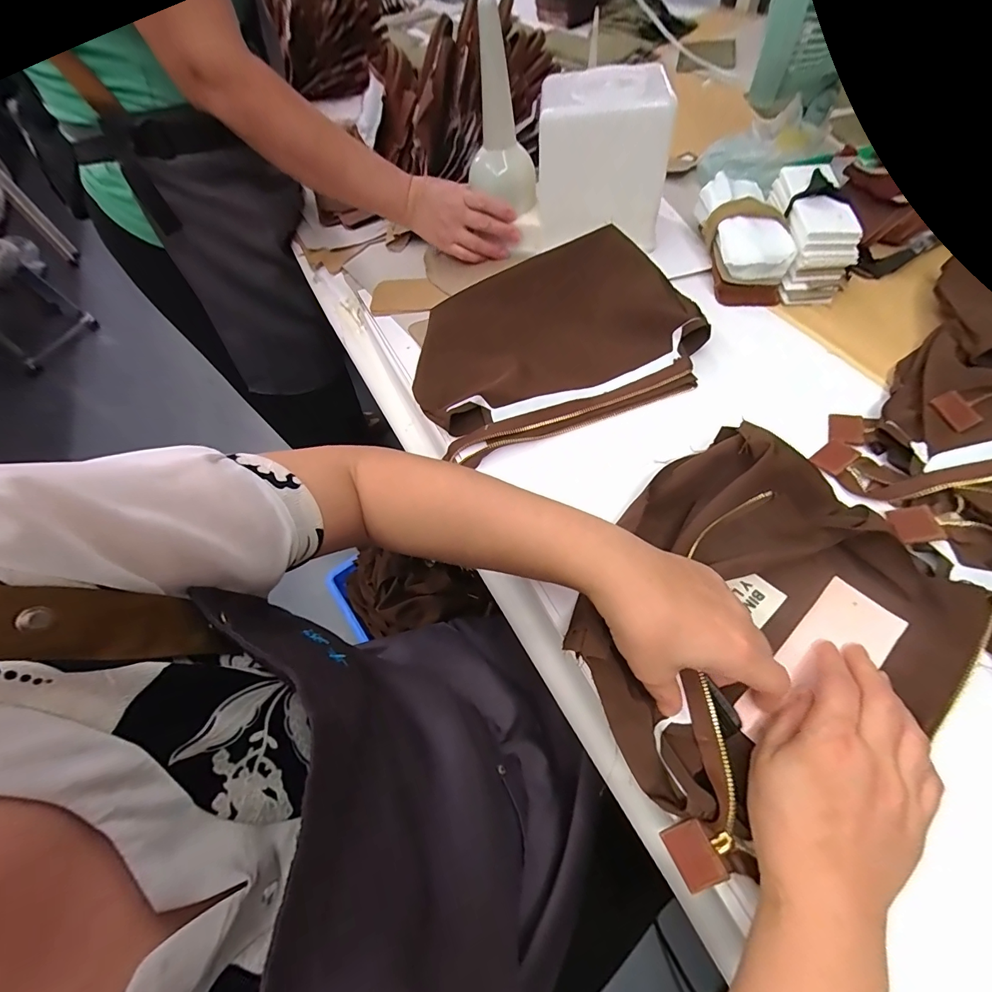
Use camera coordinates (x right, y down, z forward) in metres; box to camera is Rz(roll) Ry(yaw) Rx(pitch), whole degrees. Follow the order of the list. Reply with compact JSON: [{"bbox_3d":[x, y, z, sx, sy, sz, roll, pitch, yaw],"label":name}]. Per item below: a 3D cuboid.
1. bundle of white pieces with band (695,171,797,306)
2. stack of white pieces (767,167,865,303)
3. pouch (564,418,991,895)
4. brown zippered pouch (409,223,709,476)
[{"bbox_3d":[0.303,-0.315,0.523,0.097,0.068,0.153,6,60,10],"label":"bundle of white pieces with band"},{"bbox_3d":[0.377,-0.321,0.513,0.075,0.076,0.171,6,60,10],"label":"stack of white pieces"},{"bbox_3d":[0.187,0.074,0.311,0.274,0.069,0.227,-28,61,-12],"label":"pouch"},{"bbox_3d":[0.058,-0.174,0.465,0.296,0.066,0.209,-21,59,-6],"label":"brown zippered pouch"}]

